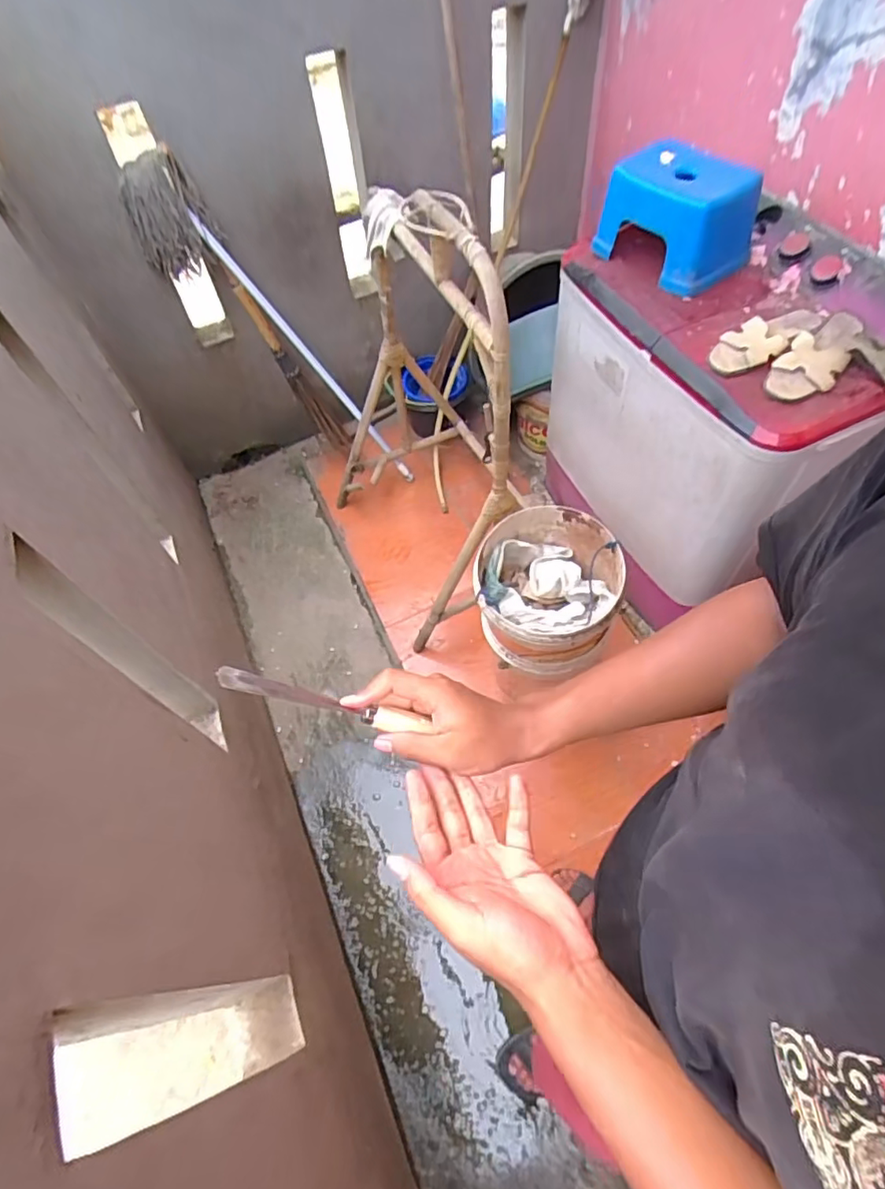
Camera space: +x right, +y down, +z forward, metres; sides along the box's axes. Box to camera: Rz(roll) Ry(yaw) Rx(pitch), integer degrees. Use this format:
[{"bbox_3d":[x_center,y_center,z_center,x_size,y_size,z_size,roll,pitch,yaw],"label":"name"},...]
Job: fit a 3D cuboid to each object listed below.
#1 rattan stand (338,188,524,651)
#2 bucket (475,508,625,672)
[{"bbox_3d":[-0.075,-0.473,1.499,0.451,0.988,0.779,-17,59,-6],"label":"rattan stand"},{"bbox_3d":[0.230,-0.006,1.329,0.295,0.243,0.303,-2,59,3],"label":"bucket"}]

